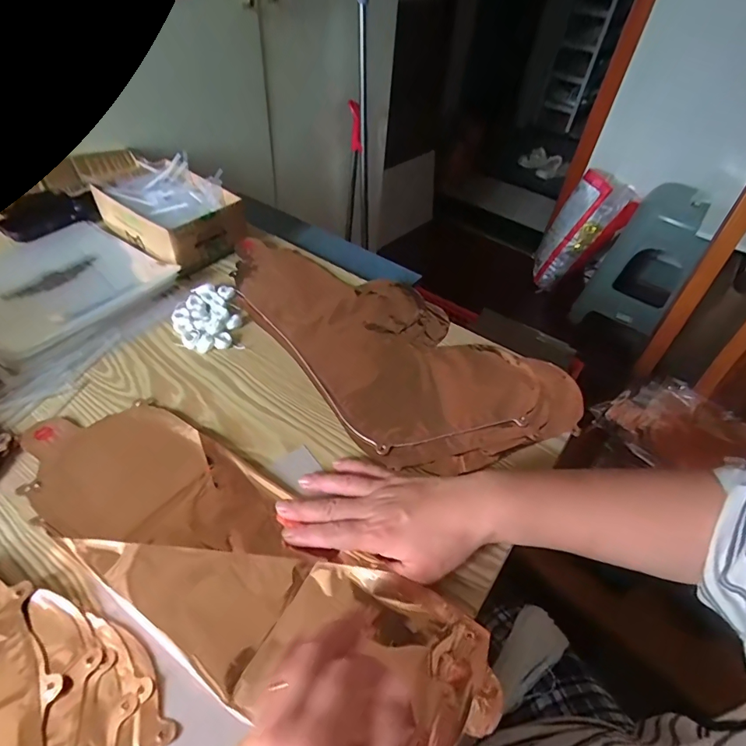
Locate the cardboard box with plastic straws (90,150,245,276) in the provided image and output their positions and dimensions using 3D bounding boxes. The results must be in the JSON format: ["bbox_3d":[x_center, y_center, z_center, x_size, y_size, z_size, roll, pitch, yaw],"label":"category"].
[{"bbox_3d":[-0.295,-0.237,0.648,0.195,0.066,0.152,28,51,20],"label":"cardboard box with plastic straws"}]

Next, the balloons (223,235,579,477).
[{"bbox_3d":[0.008,-0.067,0.547,0.240,0.022,0.458,-26,54,-26],"label":"balloons"}]

